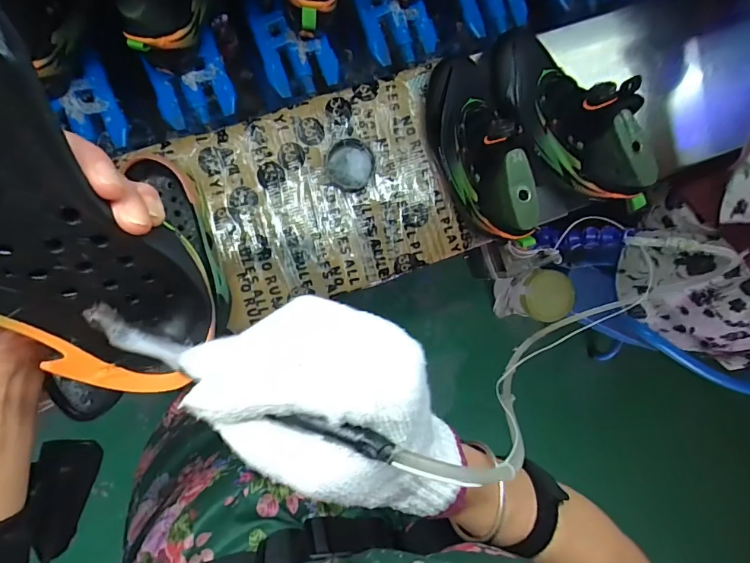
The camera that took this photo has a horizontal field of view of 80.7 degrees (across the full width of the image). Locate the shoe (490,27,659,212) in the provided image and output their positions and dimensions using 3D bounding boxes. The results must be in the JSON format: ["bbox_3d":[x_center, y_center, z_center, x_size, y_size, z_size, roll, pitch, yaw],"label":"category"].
[{"bbox_3d":[0.237,-0.205,0.525,0.084,0.120,0.251,-33,74,-5],"label":"shoe"}]

